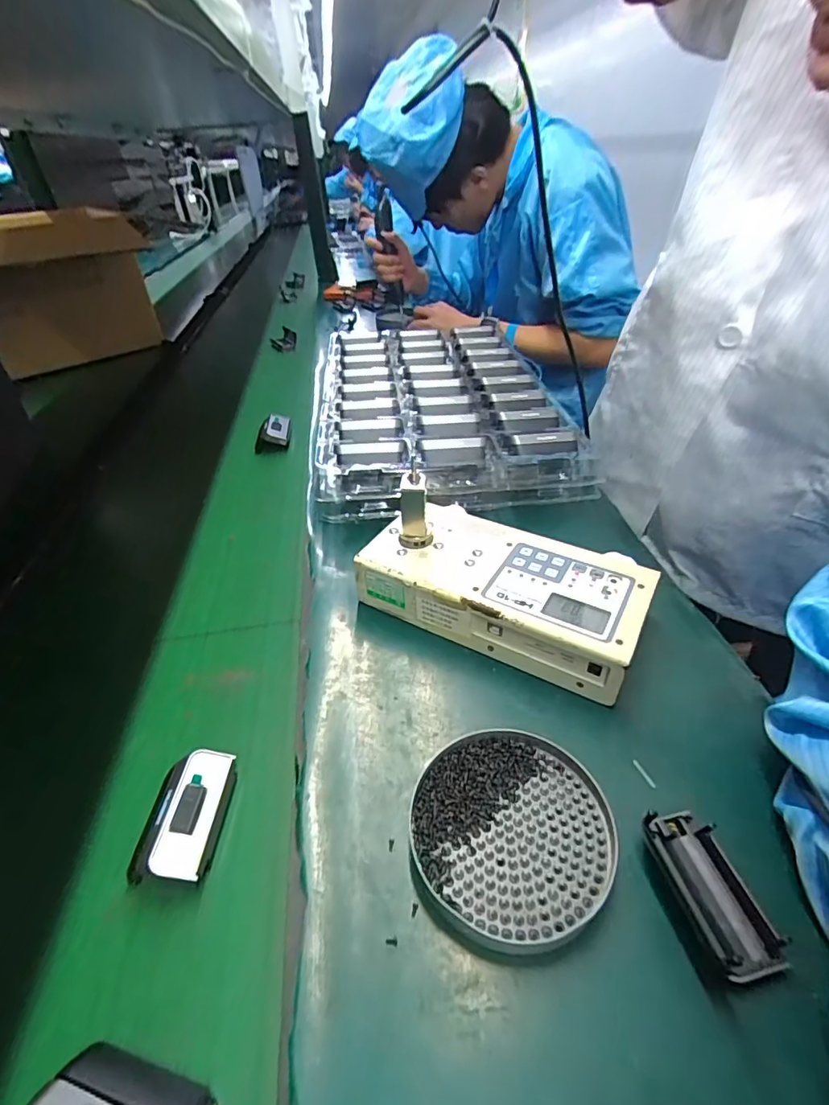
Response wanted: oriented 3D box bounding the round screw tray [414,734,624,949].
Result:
[{"bbox_3d":[0.057,0.159,0.298,0.112,0.018,0.108,-3,38,3],"label":"round screw tray"}]

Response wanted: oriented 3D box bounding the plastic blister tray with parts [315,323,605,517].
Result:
[{"bbox_3d":[0.025,-0.199,0.694,0.296,0.079,0.461,-8,39,-3],"label":"plastic blister tray with parts"}]

